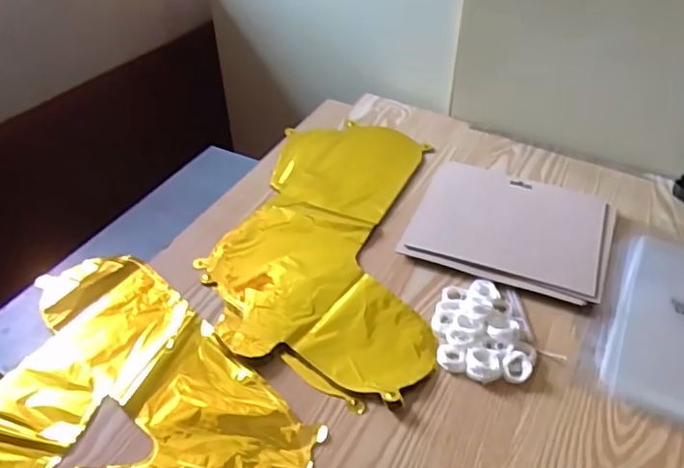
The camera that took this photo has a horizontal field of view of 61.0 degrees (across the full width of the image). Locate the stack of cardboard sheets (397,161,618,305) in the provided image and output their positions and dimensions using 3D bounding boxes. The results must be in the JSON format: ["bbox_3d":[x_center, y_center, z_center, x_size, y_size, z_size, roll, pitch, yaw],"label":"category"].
[{"bbox_3d":[0.190,-0.011,0.644,0.201,0.015,0.176,17,44,18],"label":"stack of cardboard sheets"}]

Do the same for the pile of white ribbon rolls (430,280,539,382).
[{"bbox_3d":[0.128,0.084,0.534,0.082,0.025,0.108,1,41,1],"label":"pile of white ribbon rolls"}]

